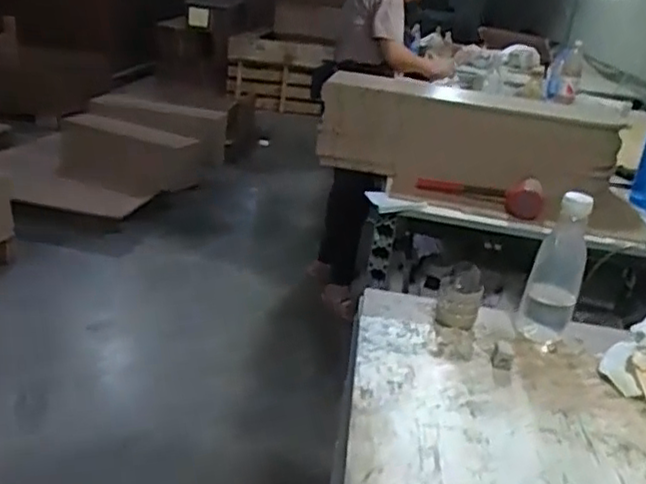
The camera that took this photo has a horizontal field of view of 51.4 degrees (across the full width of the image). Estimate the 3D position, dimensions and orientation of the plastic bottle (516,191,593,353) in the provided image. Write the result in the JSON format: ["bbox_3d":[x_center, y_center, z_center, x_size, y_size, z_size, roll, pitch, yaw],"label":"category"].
[{"bbox_3d":[0.334,0.036,0.958,0.069,0.210,0.060,16,24,19],"label":"plastic bottle"}]

